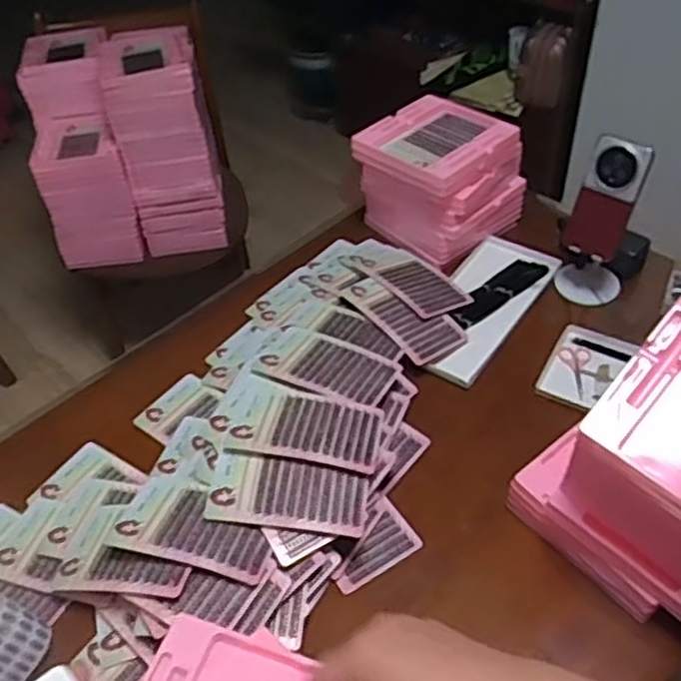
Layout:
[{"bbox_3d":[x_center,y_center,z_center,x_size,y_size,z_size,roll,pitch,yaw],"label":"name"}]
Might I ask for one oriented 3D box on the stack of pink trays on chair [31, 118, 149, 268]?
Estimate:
[{"bbox_3d":[-0.603,-0.356,1.731,0.193,0.297,0.195,-14,46,-9],"label":"stack of pink trays on chair"}]

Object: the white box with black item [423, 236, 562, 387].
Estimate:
[{"bbox_3d":[0.218,-0.060,1.109,0.134,0.017,0.327,26,53,27],"label":"white box with black item"}]

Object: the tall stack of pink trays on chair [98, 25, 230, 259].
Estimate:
[{"bbox_3d":[-0.418,-0.483,1.744,0.213,0.451,0.265,-12,46,-7],"label":"tall stack of pink trays on chair"}]

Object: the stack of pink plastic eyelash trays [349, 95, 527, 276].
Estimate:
[{"bbox_3d":[0.158,-0.268,1.193,0.219,0.179,0.202,32,56,31],"label":"stack of pink plastic eyelash trays"}]

